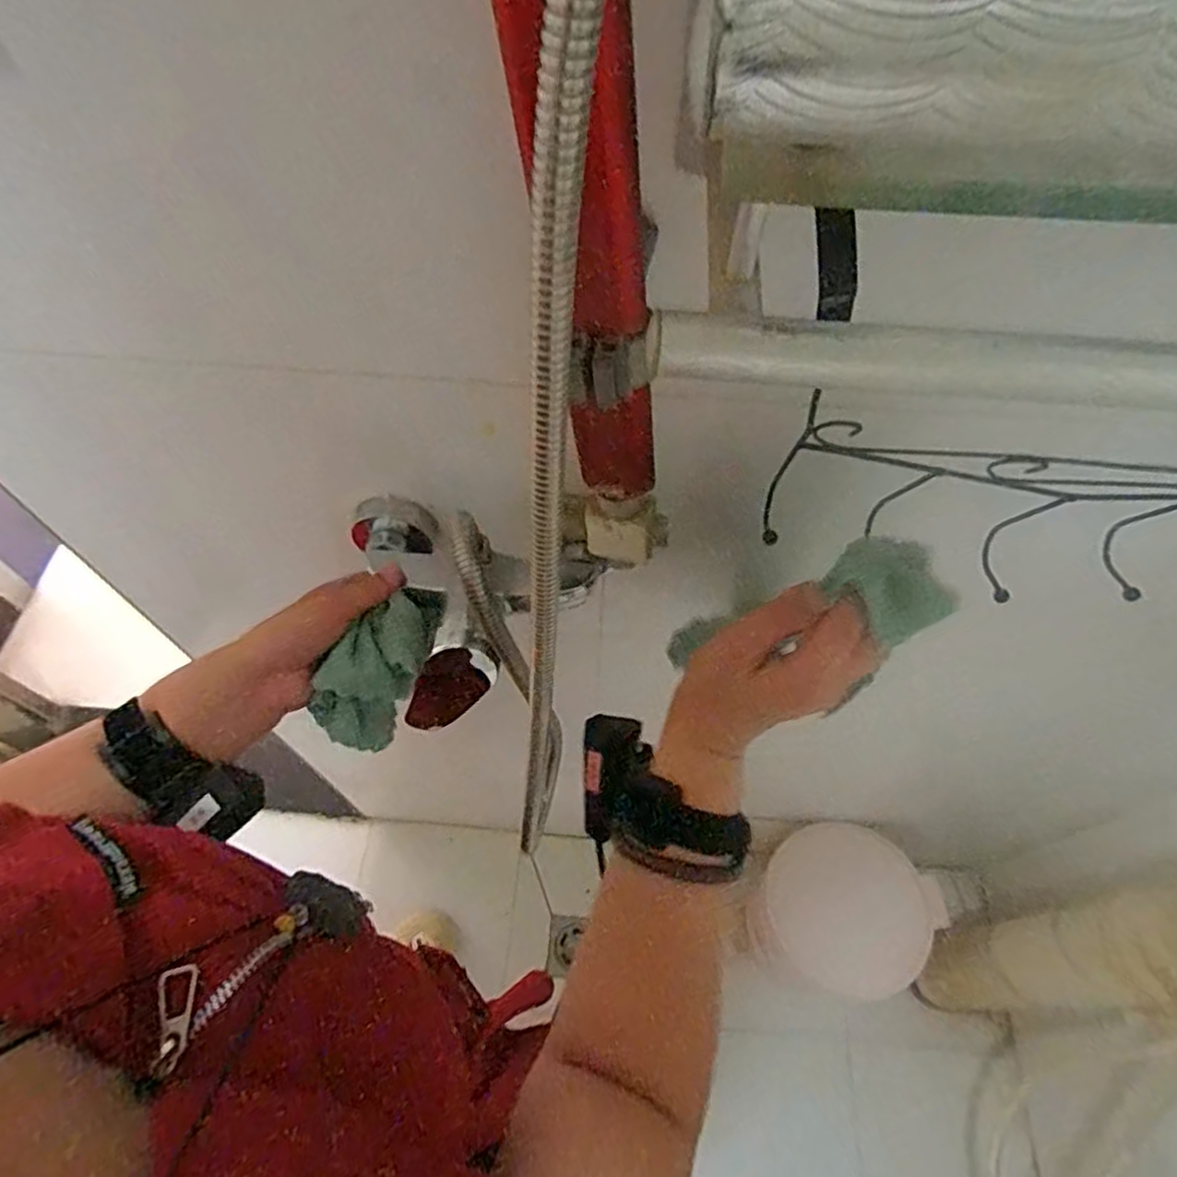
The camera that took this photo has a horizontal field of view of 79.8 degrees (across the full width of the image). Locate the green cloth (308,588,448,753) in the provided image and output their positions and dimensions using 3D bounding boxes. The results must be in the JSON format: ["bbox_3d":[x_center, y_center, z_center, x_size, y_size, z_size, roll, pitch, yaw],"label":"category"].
[{"bbox_3d":[-0.134,0.053,0.471,0.052,0.049,0.114,30,88,17],"label":"green cloth"}]

